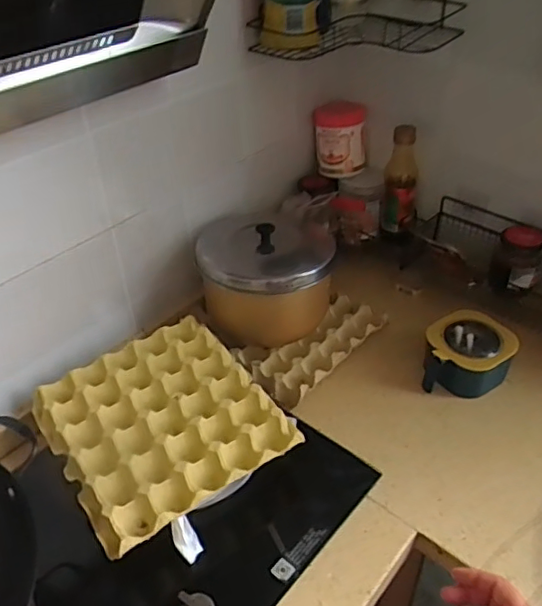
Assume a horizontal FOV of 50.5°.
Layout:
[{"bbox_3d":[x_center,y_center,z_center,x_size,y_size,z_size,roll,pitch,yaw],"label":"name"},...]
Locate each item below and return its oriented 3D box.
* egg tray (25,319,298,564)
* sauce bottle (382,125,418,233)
[{"bbox_3d":[-0.155,0.162,0.807,0.277,0.043,0.285,-26,45,-26],"label":"egg tray"},{"bbox_3d":[0.236,-0.219,1.036,0.062,0.184,0.060,7,40,11],"label":"sauce bottle"}]

